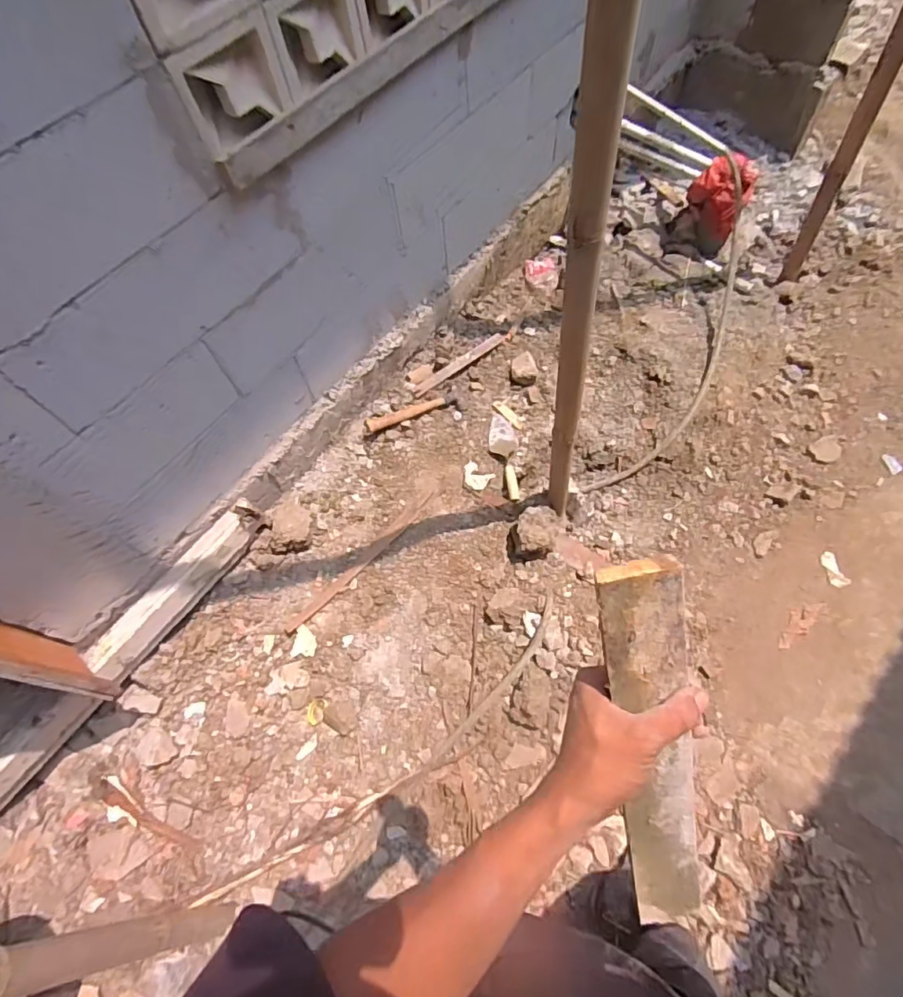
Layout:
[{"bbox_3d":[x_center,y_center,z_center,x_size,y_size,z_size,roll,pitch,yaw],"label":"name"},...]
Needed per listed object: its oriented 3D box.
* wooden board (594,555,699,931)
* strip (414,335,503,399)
[{"bbox_3d":[0.158,0.209,0.418,0.056,0.359,0.018,-15,22,-6],"label":"wooden board"},{"bbox_3d":[0.030,-0.448,1.792,0.378,0.011,0.037,-37,83,-17],"label":"strip"}]

